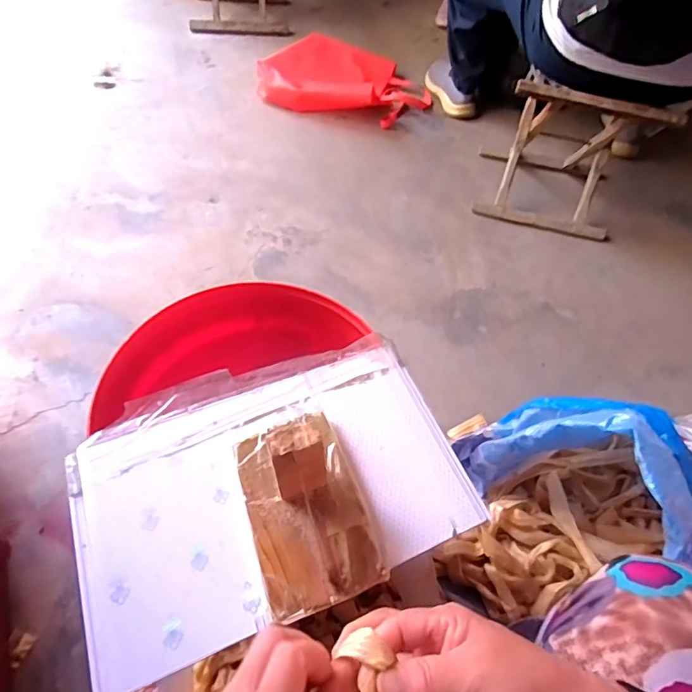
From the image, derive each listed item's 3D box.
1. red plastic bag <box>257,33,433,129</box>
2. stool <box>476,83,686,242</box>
[{"bbox_3d":[0.005,-0.745,1.373,0.466,0.104,0.262,13,56,4],"label":"red plastic bag"},{"bbox_3d":[0.489,-0.462,1.097,0.295,0.301,0.284,12,55,5],"label":"stool"}]

